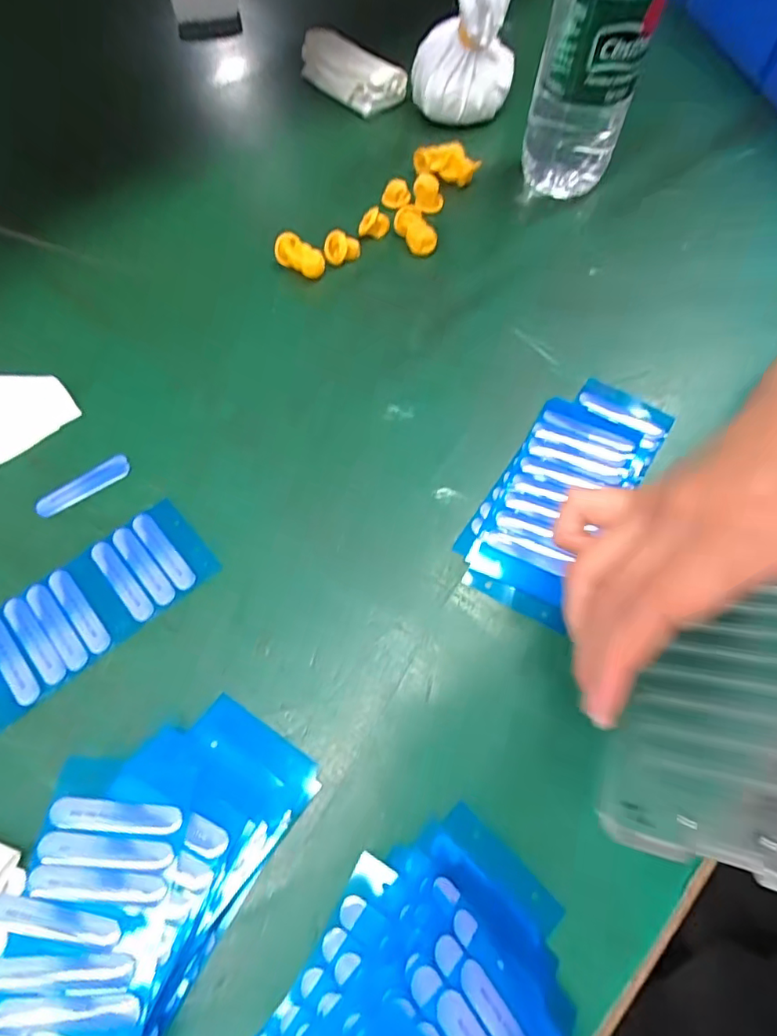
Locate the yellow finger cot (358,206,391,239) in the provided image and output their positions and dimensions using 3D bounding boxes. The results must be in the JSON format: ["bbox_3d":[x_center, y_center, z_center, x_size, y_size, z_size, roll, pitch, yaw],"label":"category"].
[{"bbox_3d":[-0.010,-0.212,0.388,0.022,0.020,0.012,-1,63,-1],"label":"yellow finger cot"}]

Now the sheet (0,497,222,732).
[{"bbox_3d":[-0.148,0.042,0.266,0.118,0.004,0.054,-39,69,-18],"label":"sheet"}]

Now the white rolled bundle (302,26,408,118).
[{"bbox_3d":[-0.035,-0.377,0.462,0.103,0.040,0.034,38,69,17],"label":"white rolled bundle"}]

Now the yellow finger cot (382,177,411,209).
[{"bbox_3d":[0.006,-0.241,0.401,0.021,0.012,0.017,1,63,1],"label":"yellow finger cot"}]

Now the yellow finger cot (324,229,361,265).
[{"bbox_3d":[-0.032,-0.189,0.375,0.025,0.021,0.016,-2,63,-1],"label":"yellow finger cot"}]

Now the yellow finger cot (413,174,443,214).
[{"bbox_3d":[0.030,-0.239,0.398,0.022,0.022,0.015,1,63,1],"label":"yellow finger cot"}]

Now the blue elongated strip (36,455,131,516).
[{"bbox_3d":[-0.168,-0.018,0.296,0.051,0.004,0.015,-34,68,-16],"label":"blue elongated strip"}]

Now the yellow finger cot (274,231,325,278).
[{"bbox_3d":[-0.060,-0.179,0.370,0.036,0.021,0.017,28,66,13],"label":"yellow finger cot"}]

